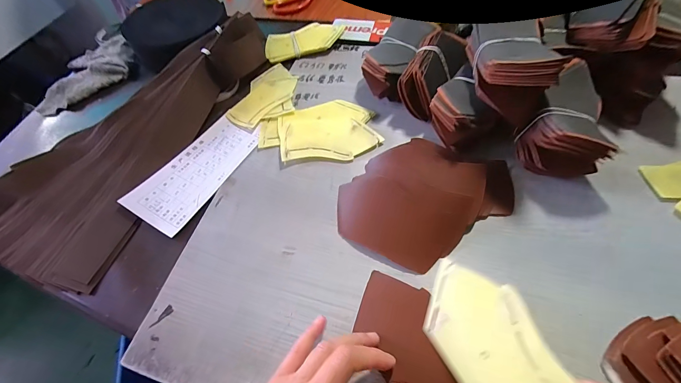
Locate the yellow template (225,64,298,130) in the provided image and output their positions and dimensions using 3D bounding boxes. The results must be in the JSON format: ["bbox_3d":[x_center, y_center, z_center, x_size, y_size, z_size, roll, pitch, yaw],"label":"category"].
[{"bbox_3d":[-0.127,-0.158,0.496,0.088,0.005,0.143,27,62,27],"label":"yellow template"}]

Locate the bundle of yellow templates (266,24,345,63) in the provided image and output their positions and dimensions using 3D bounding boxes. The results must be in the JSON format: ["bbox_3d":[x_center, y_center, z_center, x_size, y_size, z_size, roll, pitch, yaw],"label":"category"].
[{"bbox_3d":[-0.067,-0.281,0.559,0.145,0.019,0.083,-16,56,-5],"label":"bundle of yellow templates"}]

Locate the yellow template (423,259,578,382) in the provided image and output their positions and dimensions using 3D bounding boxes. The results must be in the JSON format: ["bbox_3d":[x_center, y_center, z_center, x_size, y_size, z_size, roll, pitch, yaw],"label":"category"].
[{"bbox_3d":[0.122,0.125,0.243,0.080,0.004,0.141,-45,49,15],"label":"yellow template"}]

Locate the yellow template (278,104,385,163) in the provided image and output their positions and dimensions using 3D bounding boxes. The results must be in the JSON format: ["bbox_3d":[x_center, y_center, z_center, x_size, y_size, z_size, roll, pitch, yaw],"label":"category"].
[{"bbox_3d":[-0.019,-0.088,0.437,0.133,0.007,0.111,-11,56,-5],"label":"yellow template"}]

